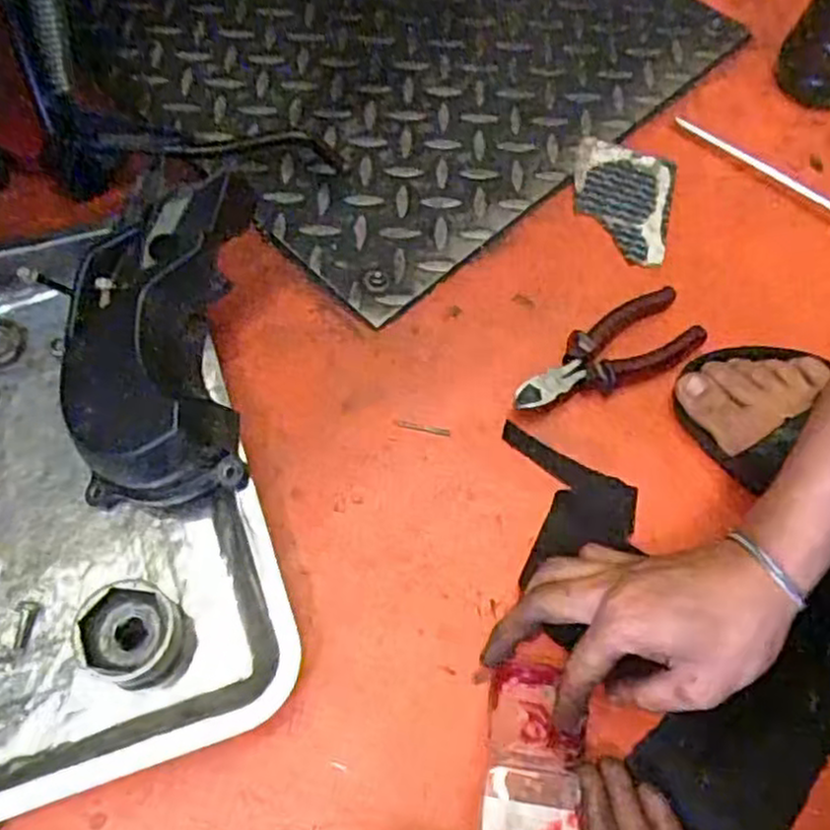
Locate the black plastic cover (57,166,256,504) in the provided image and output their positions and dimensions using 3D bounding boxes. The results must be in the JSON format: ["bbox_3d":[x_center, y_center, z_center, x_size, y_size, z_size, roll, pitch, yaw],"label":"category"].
[{"bbox_3d":[-0.156,-0.053,0.452,0.109,0.063,0.207,3,79,-2],"label":"black plastic cover"}]

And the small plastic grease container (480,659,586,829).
[{"bbox_3d":[0.063,0.188,0.405,0.048,0.013,0.112,9,45,1],"label":"small plastic grease container"}]

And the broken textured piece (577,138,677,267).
[{"bbox_3d":[0.169,-0.177,0.616,0.082,0.006,0.116,15,63,4],"label":"broken textured piece"}]

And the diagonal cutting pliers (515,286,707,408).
[{"bbox_3d":[0.140,-0.041,0.534,0.160,0.024,0.057,-31,69,-18],"label":"diagonal cutting pliers"}]

